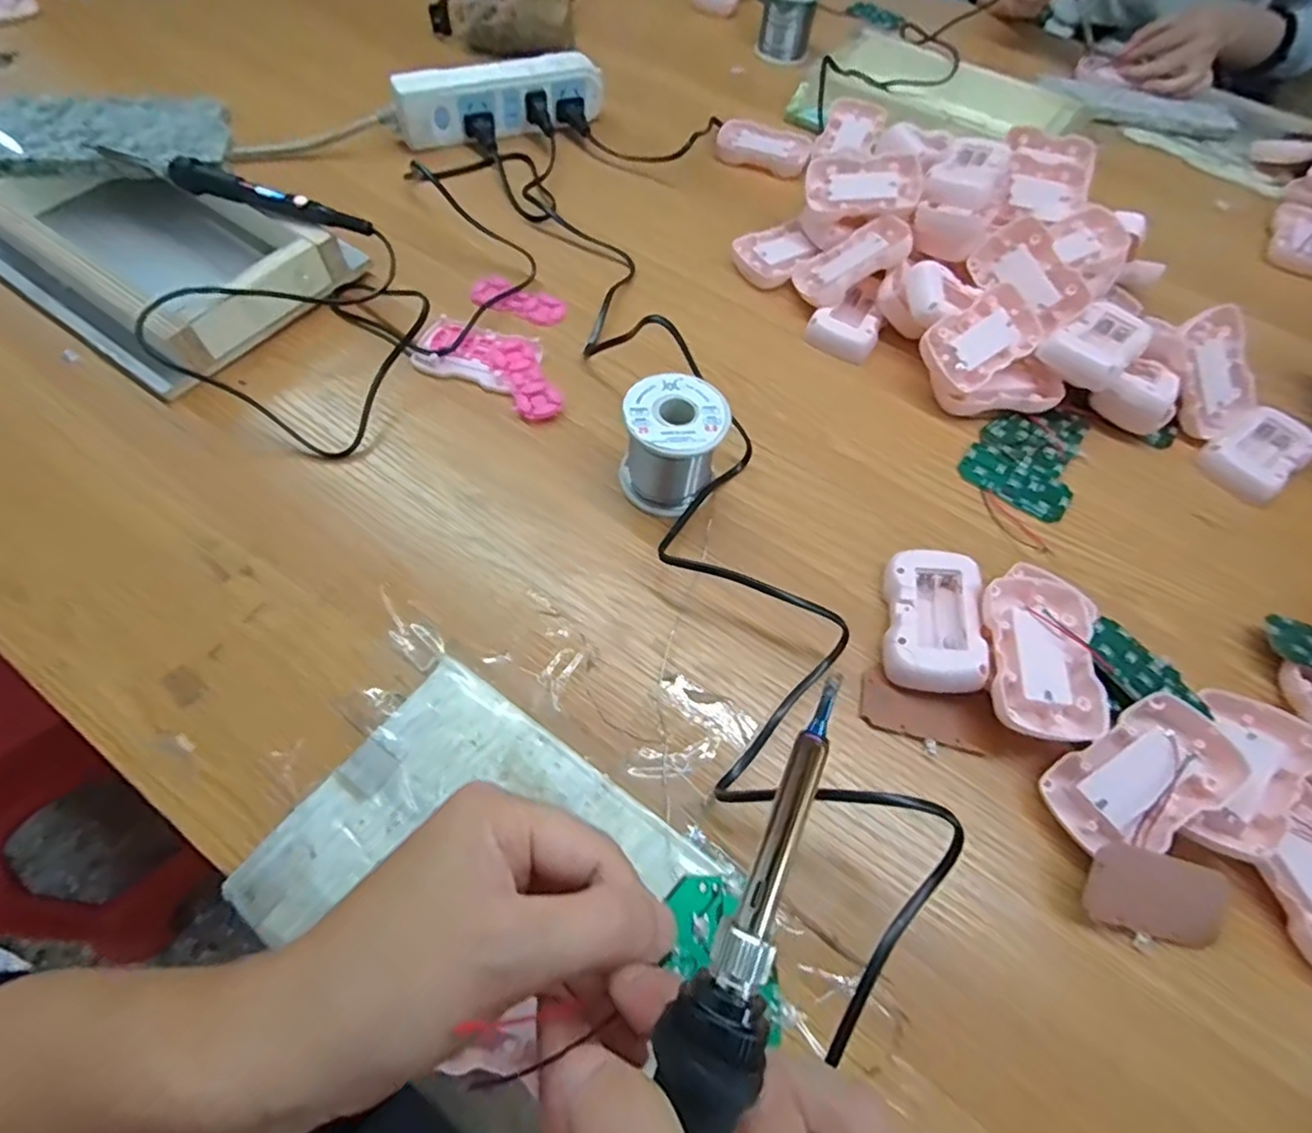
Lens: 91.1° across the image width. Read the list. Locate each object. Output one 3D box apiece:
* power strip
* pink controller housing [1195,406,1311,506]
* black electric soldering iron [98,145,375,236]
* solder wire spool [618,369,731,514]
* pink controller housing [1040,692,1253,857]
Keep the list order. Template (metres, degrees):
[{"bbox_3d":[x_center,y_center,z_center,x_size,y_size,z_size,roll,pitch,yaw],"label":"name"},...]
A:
[{"bbox_3d":[-0.143,-0.438,0.600,0.189,0.055,0.032,-22,65,-15],"label":"power strip"},{"bbox_3d":[0.432,-0.081,0.461,0.080,0.016,0.050,-34,68,-20],"label":"pink controller housing"},{"bbox_3d":[-0.306,-0.275,0.469,0.209,0.026,0.019,16,61,5],"label":"black electric soldering iron"},{"bbox_3d":[0.010,-0.076,0.402,0.060,0.065,0.061,2,61,-3],"label":"solder wire spool"},{"bbox_3d":[0.245,0.108,0.326,0.088,0.018,0.053,-36,58,-2],"label":"pink controller housing"}]

